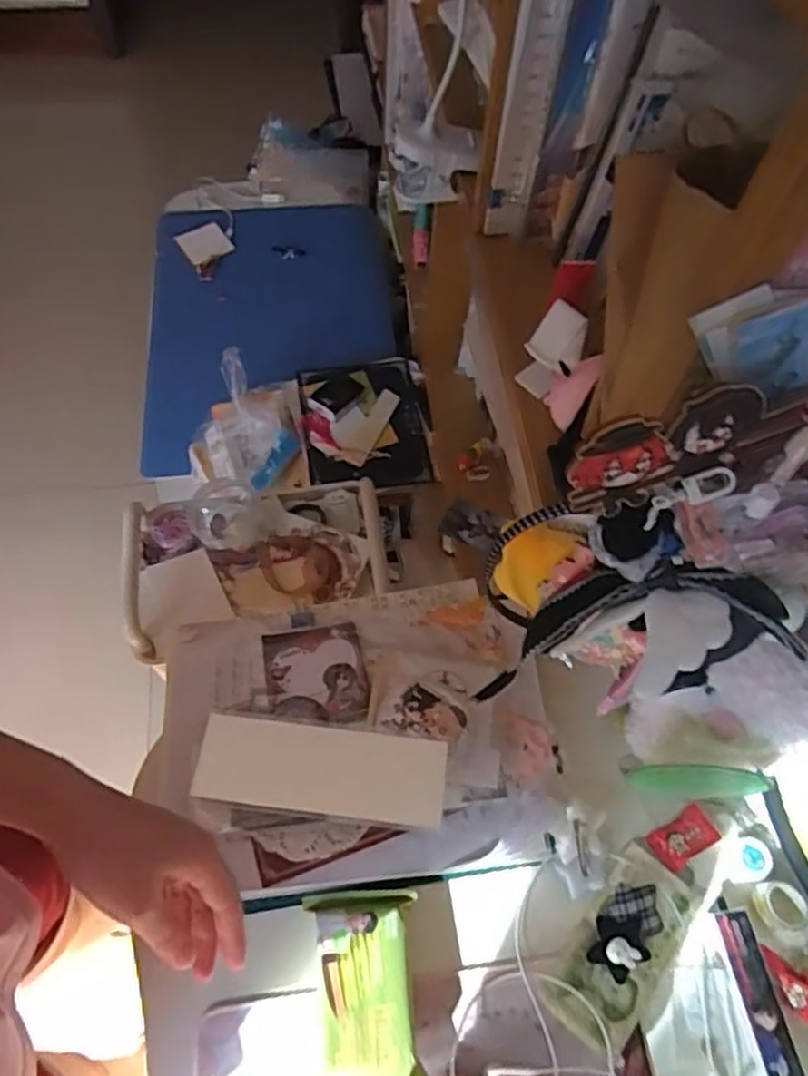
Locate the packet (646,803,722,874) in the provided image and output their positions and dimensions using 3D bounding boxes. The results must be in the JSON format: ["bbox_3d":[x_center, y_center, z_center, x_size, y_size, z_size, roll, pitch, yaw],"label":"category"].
[{"bbox_3d":[0.212,0.227,0.530,0.049,0.007,0.030,-28,65,-15],"label":"packet"}]

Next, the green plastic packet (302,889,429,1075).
[{"bbox_3d":[-0.026,0.306,0.470,0.071,0.031,0.121,-5,61,-3],"label":"green plastic packet"}]

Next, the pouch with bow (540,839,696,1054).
[{"bbox_3d":[0.158,0.289,0.492,0.067,0.015,0.126,37,67,18],"label":"pouch with bow"}]

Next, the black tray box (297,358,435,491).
[{"bbox_3d":[-0.061,-0.172,1.063,0.181,0.042,0.232,-5,62,-5],"label":"black tray box"}]

